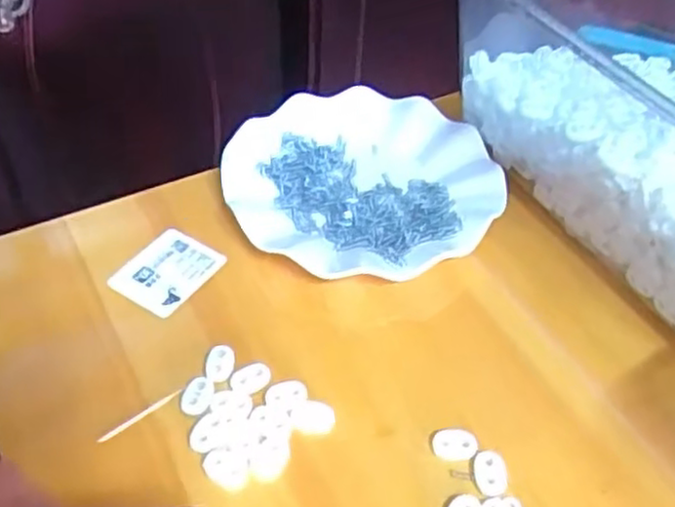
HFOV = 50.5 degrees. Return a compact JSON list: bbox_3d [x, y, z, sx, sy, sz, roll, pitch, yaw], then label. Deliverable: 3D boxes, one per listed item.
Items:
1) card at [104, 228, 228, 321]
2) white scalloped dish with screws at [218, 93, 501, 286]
[{"bbox_3d":[-0.107,0.010,0.454,0.049,0.006,0.058,29,53,16],"label":"card"},{"bbox_3d":[0.017,-0.049,0.495,0.177,0.027,0.177,2,47,-2],"label":"white scalloped dish with screws"}]

